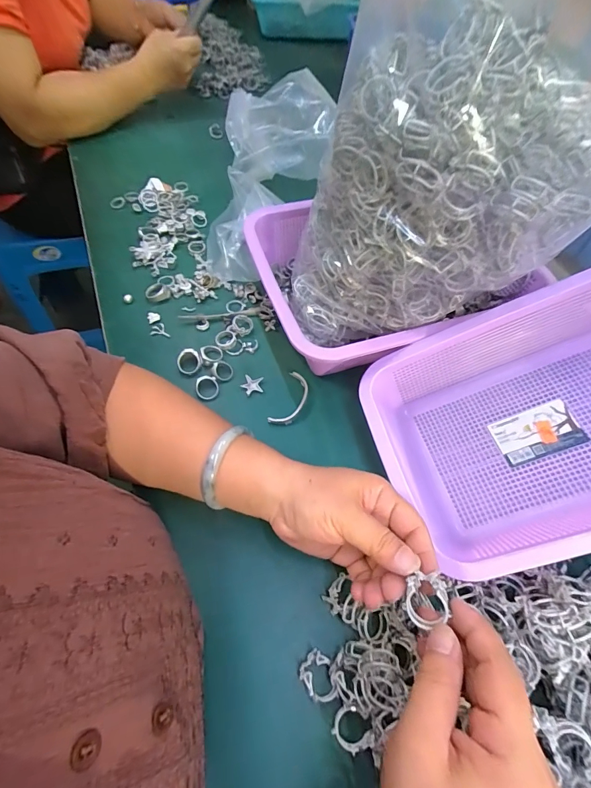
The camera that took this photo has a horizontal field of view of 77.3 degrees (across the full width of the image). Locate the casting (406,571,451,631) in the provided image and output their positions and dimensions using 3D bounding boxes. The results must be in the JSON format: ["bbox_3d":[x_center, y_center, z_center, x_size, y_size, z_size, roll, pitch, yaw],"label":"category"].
[{"bbox_3d":[0.076,0.120,0.216,0.022,0.012,0.027,-12,62,-9],"label":"casting"}]

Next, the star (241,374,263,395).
[{"bbox_3d":[-0.045,-0.009,0.390,0.022,0.005,0.021,11,60,3],"label":"star"}]

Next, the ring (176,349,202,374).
[{"bbox_3d":[-0.115,-0.035,0.399,0.025,0.007,0.028,-18,85,-9],"label":"ring"}]

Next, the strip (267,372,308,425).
[{"bbox_3d":[-0.004,0.005,0.383,0.026,0.006,0.065,20,61,9],"label":"strip"}]

